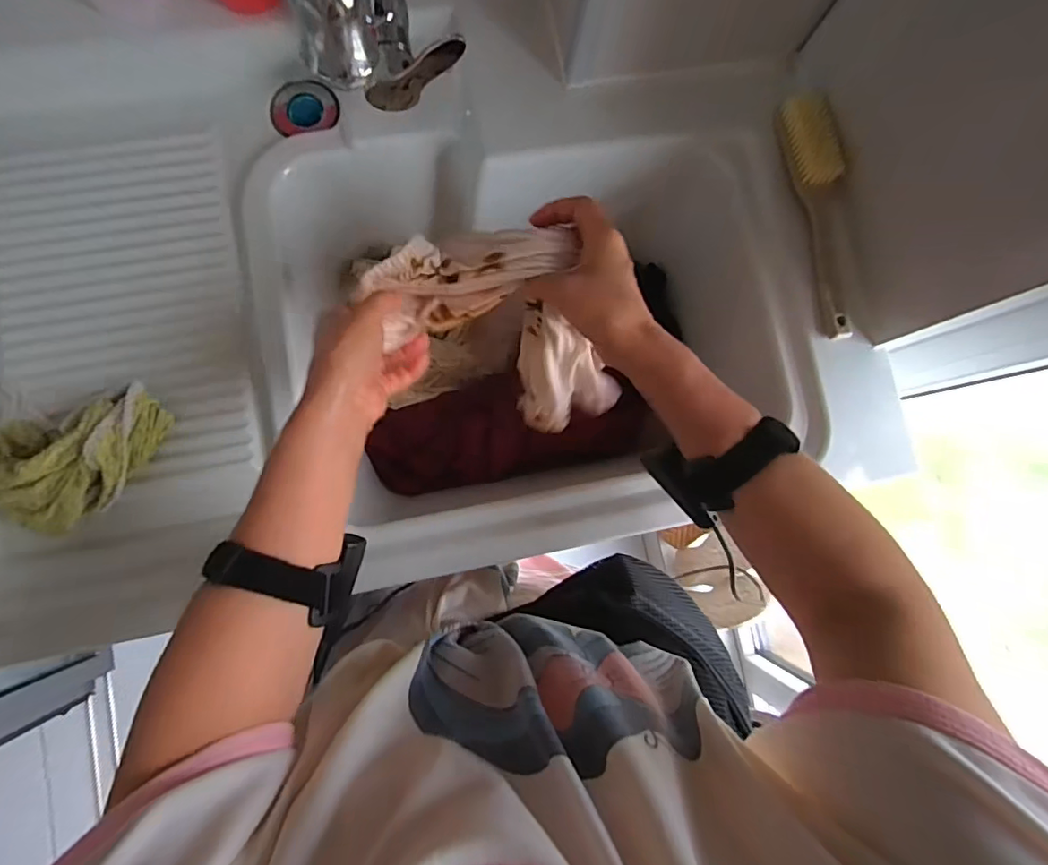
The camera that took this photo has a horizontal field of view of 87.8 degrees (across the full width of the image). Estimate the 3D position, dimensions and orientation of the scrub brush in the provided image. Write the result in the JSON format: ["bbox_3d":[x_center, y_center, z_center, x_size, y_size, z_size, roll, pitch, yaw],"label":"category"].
[{"bbox_3d":[0.278,-0.200,0.503,0.043,0.037,0.222,-13,85,-6],"label":"scrub brush"}]

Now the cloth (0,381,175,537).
[{"bbox_3d":[-0.367,0.022,0.439,0.149,0.065,0.109,-10,85,-6],"label":"cloth"}]

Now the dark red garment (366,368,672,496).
[{"bbox_3d":[-0.015,-0.002,0.623,0.323,0.064,0.122,-5,84,11],"label":"dark red garment"}]

